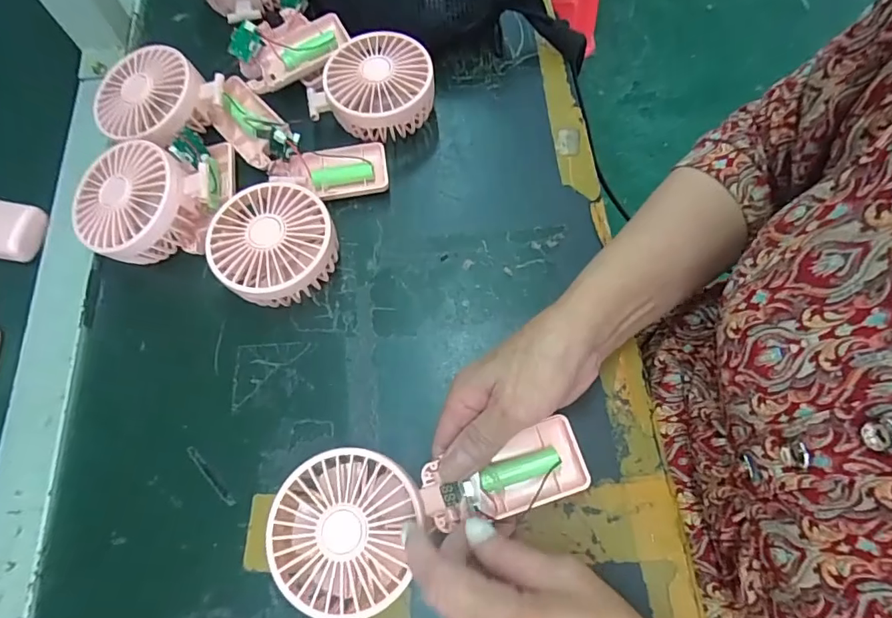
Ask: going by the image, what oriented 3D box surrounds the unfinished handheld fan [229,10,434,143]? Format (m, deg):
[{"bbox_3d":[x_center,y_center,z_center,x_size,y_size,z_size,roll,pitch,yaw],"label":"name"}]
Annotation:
[{"bbox_3d":[-0.057,-0.179,0.411,0.095,0.046,0.082,19,71,9],"label":"unfinished handheld fan"}]

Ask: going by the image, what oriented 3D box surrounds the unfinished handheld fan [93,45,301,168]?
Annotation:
[{"bbox_3d":[-0.195,-0.161,0.404,0.163,0.047,0.086,2,69,3],"label":"unfinished handheld fan"}]

